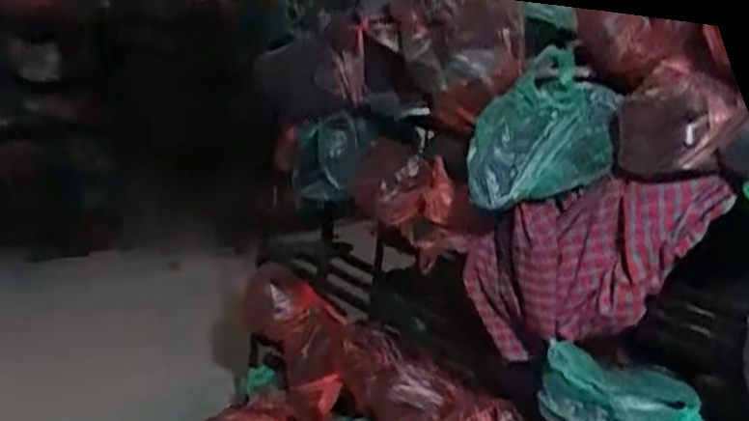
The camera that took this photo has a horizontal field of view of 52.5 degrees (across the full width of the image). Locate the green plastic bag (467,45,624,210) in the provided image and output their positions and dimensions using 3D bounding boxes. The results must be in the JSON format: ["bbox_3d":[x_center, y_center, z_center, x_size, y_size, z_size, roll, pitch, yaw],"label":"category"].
[{"bbox_3d":[0.303,-0.148,1.382,0.236,0.262,0.145,7,14,1],"label":"green plastic bag"}]

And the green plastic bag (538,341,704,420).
[{"bbox_3d":[0.463,0.342,1.383,0.207,0.137,0.257,-6,19,-42],"label":"green plastic bag"}]

